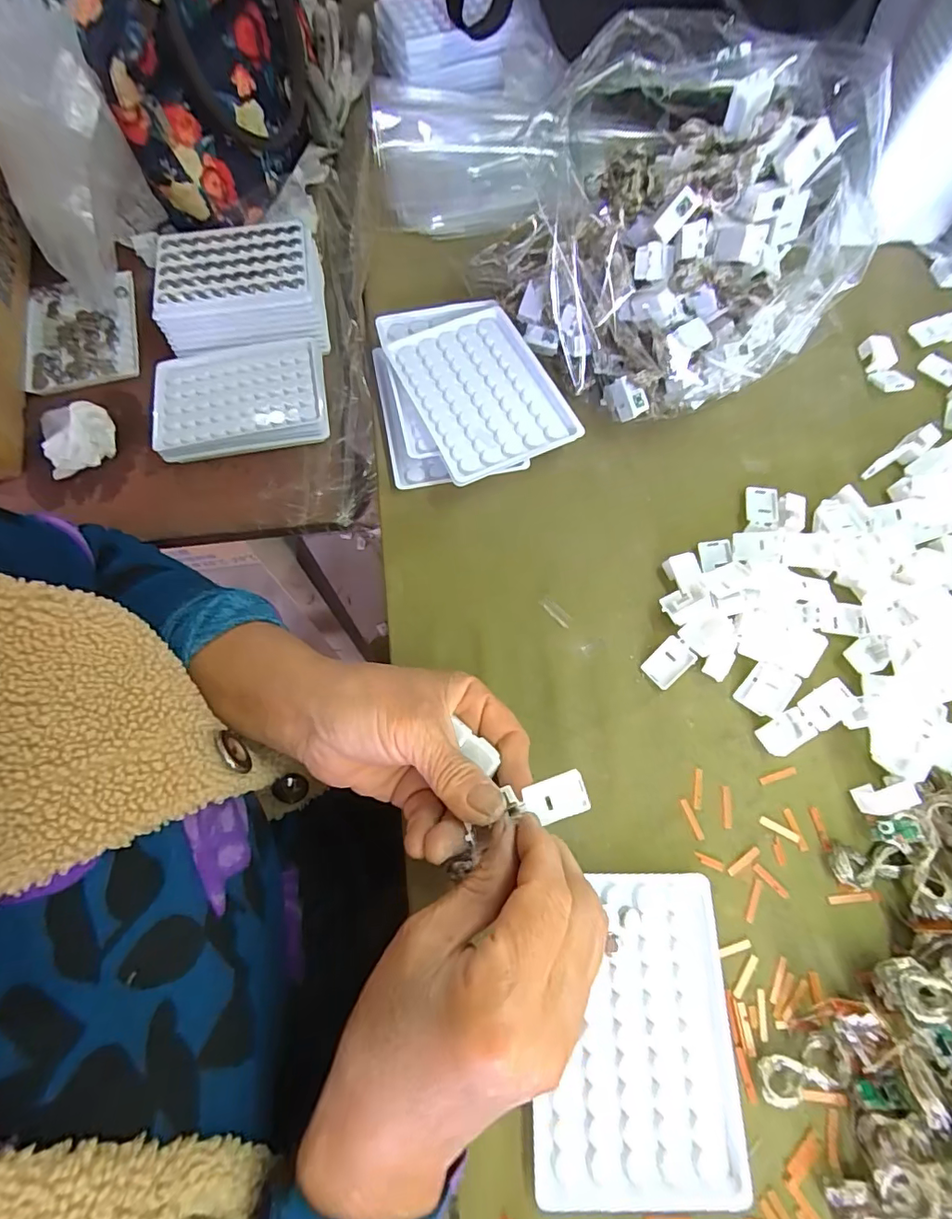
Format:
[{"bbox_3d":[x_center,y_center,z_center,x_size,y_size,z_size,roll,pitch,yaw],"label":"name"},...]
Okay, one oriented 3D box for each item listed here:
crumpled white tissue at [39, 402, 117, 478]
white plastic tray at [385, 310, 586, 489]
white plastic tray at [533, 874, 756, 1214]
[{"bbox_3d":[-0.317,-0.141,0.410,0.055,0.029,0.059,-31,70,-10],"label":"crumpled white tissue"},{"bbox_3d":[0.003,-0.151,0.361,0.092,0.008,0.126,-24,72,-8],"label":"white plastic tray"},{"bbox_3d":[0.076,0.199,0.250,0.093,0.007,0.129,1,68,3],"label":"white plastic tray"}]

